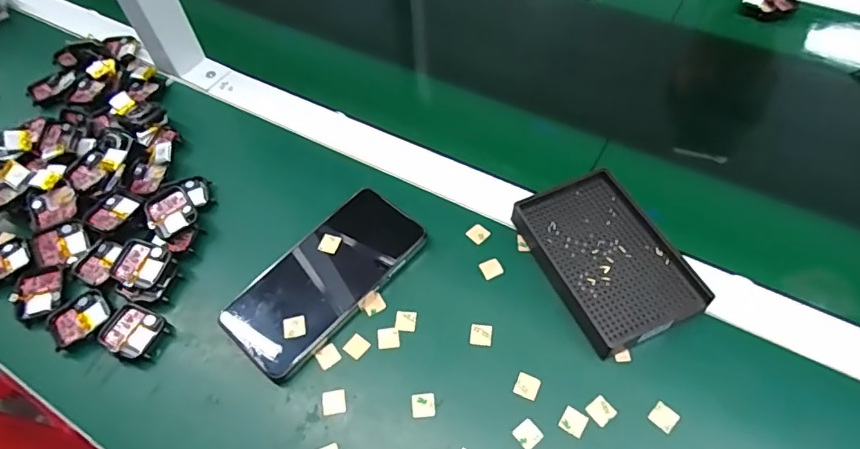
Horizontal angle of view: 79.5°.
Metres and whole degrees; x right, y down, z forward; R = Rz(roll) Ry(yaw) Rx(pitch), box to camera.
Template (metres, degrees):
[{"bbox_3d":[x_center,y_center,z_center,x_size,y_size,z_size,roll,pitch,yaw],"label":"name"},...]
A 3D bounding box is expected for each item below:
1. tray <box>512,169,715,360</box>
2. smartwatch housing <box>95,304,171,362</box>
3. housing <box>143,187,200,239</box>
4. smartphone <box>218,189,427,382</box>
[{"bbox_3d":[0.136,0.025,0.407,0.092,0.026,0.137,-20,57,-10],"label":"tray"},{"bbox_3d":[-0.228,0.083,0.398,0.044,0.011,0.038,22,60,17],"label":"smartwatch housing"},{"bbox_3d":[-0.221,-0.010,0.442,0.039,0.014,0.039,-36,61,-19],"label":"housing"},{"bbox_3d":[-0.083,0.041,0.411,0.076,0.010,0.162,36,68,23],"label":"smartphone"}]

